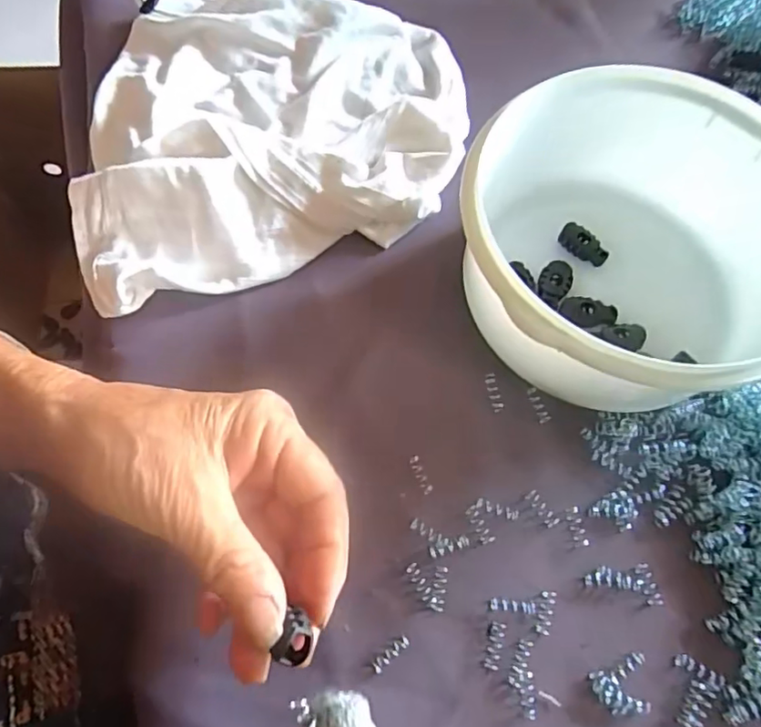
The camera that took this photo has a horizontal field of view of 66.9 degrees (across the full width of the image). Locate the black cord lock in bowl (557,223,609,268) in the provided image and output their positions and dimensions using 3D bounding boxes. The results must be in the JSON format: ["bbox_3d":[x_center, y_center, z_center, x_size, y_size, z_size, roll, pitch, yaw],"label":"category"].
[{"bbox_3d":[0.111,-0.065,0.315,0.028,0.008,0.012,38,72,15],"label":"black cord lock in bowl"}]

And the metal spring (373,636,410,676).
[{"bbox_3d":[0.004,0.120,0.238,0.019,0.004,0.005,-40,72,-16],"label":"metal spring"}]

